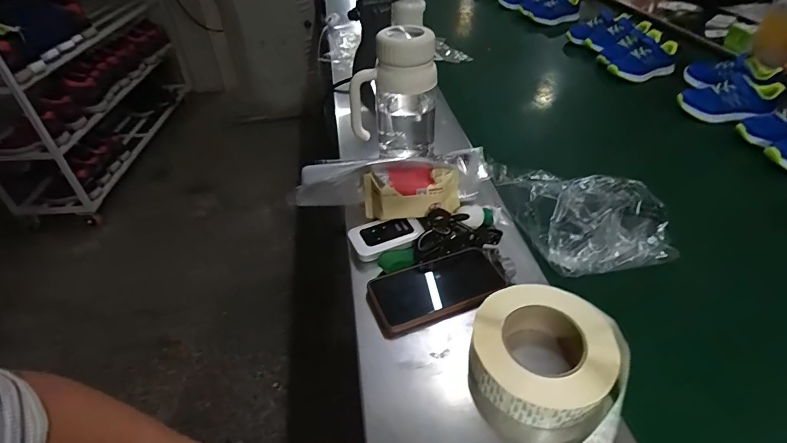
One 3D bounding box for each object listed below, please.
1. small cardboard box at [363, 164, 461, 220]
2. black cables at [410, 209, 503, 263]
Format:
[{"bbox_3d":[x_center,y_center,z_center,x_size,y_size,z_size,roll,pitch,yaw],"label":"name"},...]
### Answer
[{"bbox_3d":[0.026,-0.039,0.600,0.134,0.054,0.065,-7,40,-5],"label":"small cardboard box"},{"bbox_3d":[0.079,0.013,0.557,0.113,0.034,0.051,-10,40,-9],"label":"black cables"}]

